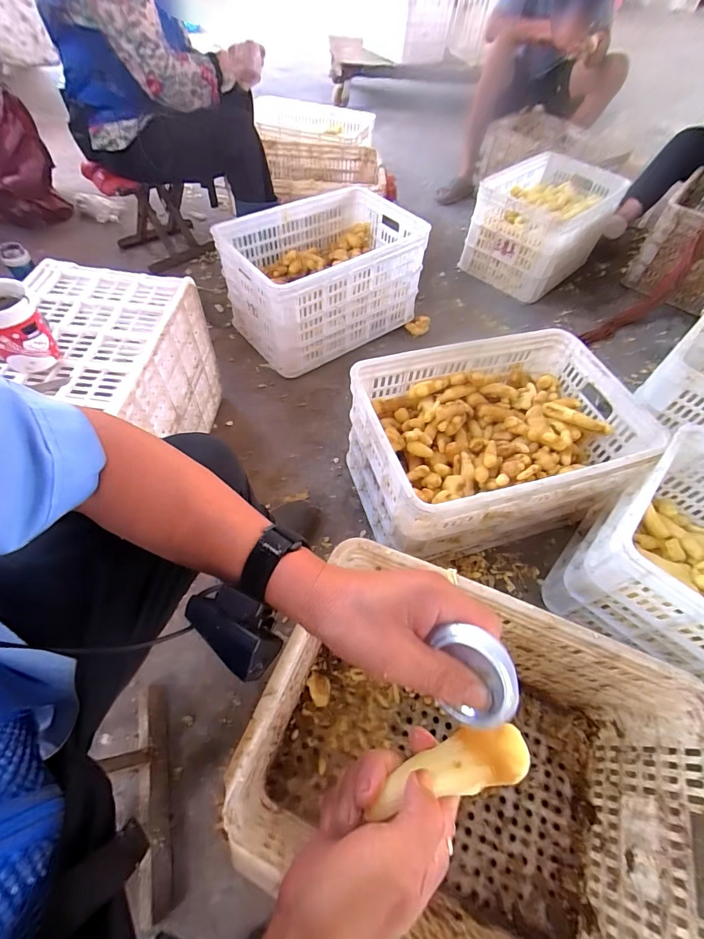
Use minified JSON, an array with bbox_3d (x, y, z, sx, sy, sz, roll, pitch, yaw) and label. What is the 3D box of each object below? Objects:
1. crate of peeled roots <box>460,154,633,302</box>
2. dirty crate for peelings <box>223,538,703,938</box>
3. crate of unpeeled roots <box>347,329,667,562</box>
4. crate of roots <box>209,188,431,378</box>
[{"bbox_3d":[0.729,-0.948,1.505,0.551,0.282,0.392,-36,66,-24],"label":"crate of peeled roots"},{"bbox_3d":[0.150,0.392,0.536,0.508,0.307,0.357,22,58,10],"label":"dirty crate for peelings"},{"bbox_3d":[0.282,-0.046,0.844,0.519,0.286,0.353,-13,58,-12],"label":"crate of unpeeled roots"},{"bbox_3d":[-0.080,-0.584,1.192,0.543,0.295,0.366,-33,64,-23],"label":"crate of roots"}]

